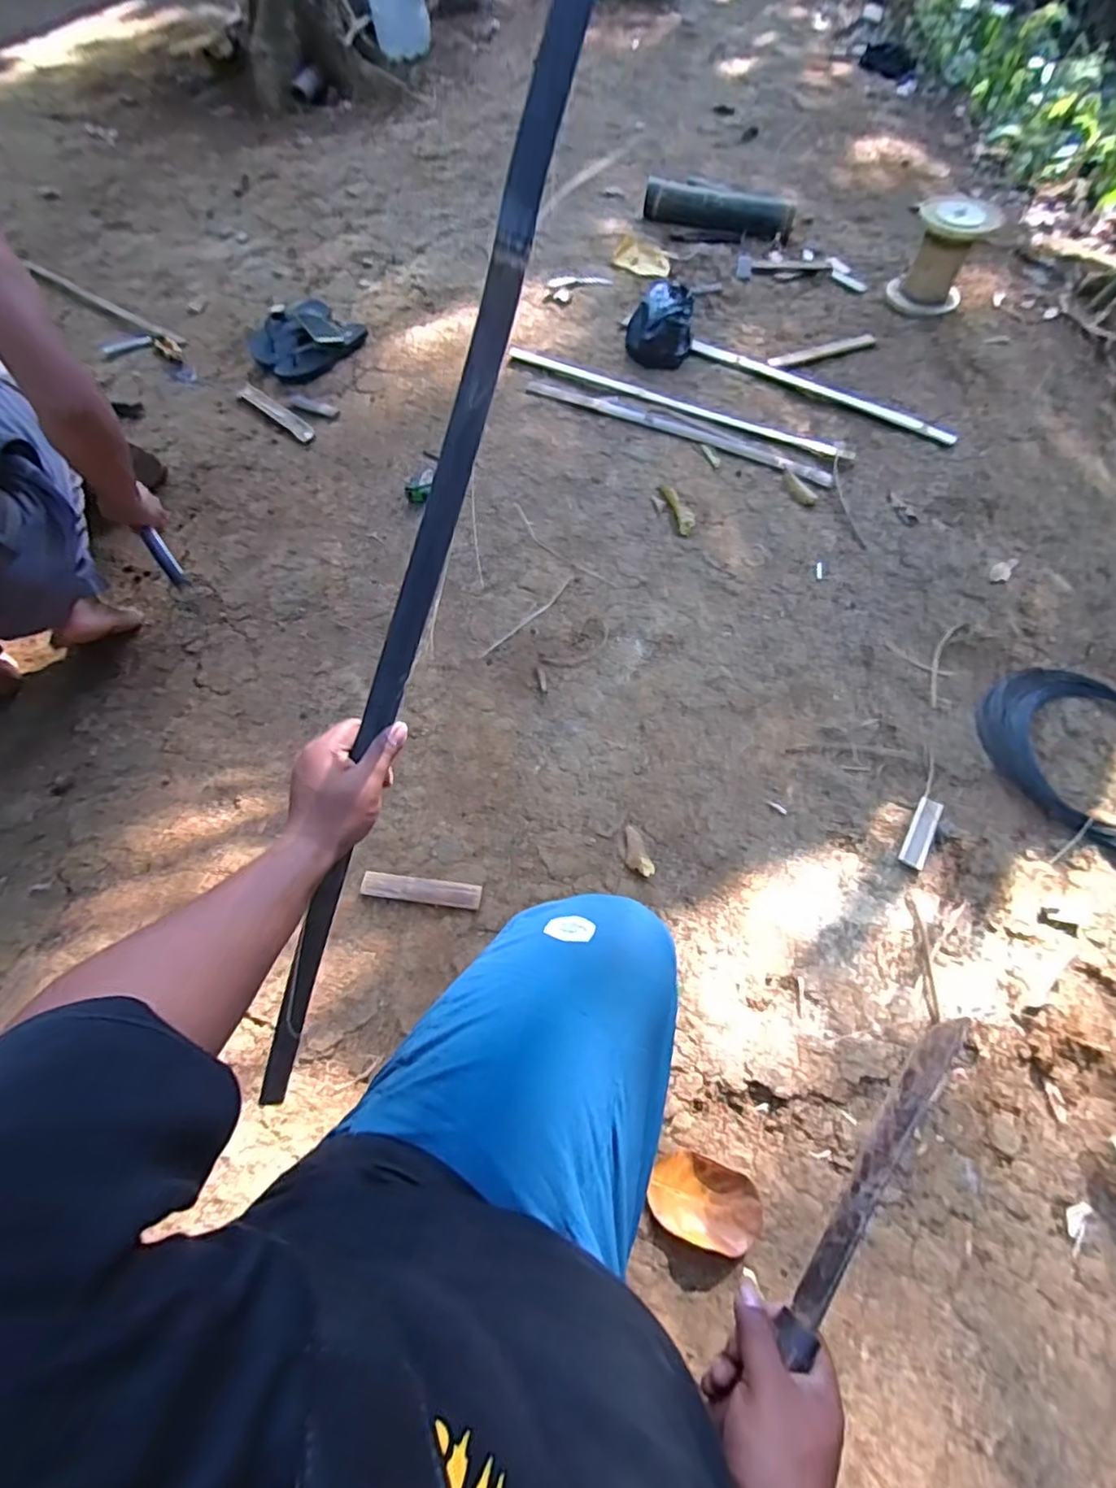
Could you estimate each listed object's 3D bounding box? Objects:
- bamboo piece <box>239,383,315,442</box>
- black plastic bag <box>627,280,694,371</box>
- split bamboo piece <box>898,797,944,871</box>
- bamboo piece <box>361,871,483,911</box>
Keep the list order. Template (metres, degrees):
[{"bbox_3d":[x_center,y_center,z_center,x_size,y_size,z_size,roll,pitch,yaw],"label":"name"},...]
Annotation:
[{"bbox_3d":[-0.671,-0.791,1.428,0.267,0.008,0.051,38,66,18],"label":"bamboo piece"},{"bbox_3d":[0.266,-1.090,1.554,0.166,0.110,0.193,7,60,2],"label":"black plastic bag"},{"bbox_3d":[0.569,0.136,0.937,0.038,0.010,0.131,31,64,15],"label":"split bamboo piece"},{"bbox_3d":[-0.197,0.211,0.867,0.172,0.014,0.036,8,60,2],"label":"bamboo piece"}]

